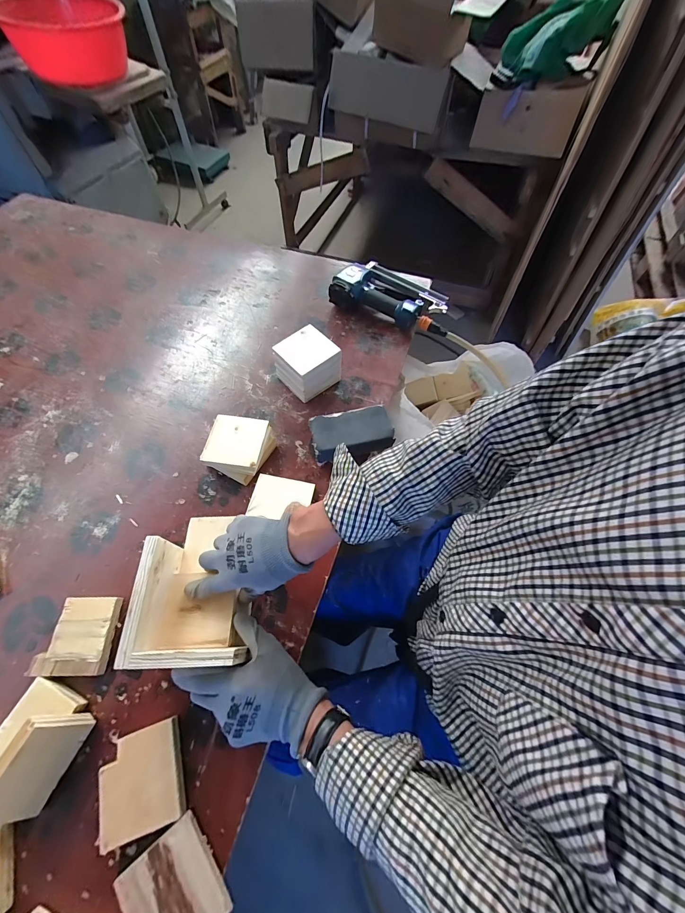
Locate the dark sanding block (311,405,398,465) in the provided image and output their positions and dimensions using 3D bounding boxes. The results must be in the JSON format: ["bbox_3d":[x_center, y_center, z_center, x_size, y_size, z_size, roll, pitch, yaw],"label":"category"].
[{"bbox_3d":[0.015,-0.040,0.570,0.133,0.043,0.077,-12,65,-8],"label":"dark sanding block"}]

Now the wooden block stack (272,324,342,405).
[{"bbox_3d":[-0.065,-0.171,0.618,0.095,0.084,0.091,42,70,17],"label":"wooden block stack"}]

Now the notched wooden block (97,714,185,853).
[{"bbox_3d":[-0.226,0.363,0.371,0.084,0.024,0.090,-17,66,-10],"label":"notched wooden block"}]

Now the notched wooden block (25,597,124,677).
[{"bbox_3d":[-0.350,0.238,0.440,0.090,0.023,0.091,1,64,-1],"label":"notched wooden block"}]

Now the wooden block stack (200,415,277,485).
[{"bbox_3d":[-0.177,-0.016,0.558,0.099,0.044,0.101,17,65,6],"label":"wooden block stack"}]

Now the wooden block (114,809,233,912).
[{"bbox_3d":[-0.172,0.443,0.333,0.085,0.018,0.091,-36,70,-17],"label":"wooden block"}]

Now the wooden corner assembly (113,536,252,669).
[{"bbox_3d":[-0.185,0.177,0.407,0.124,0.069,0.136,2,64,-1],"label":"wooden corner assembly"}]

